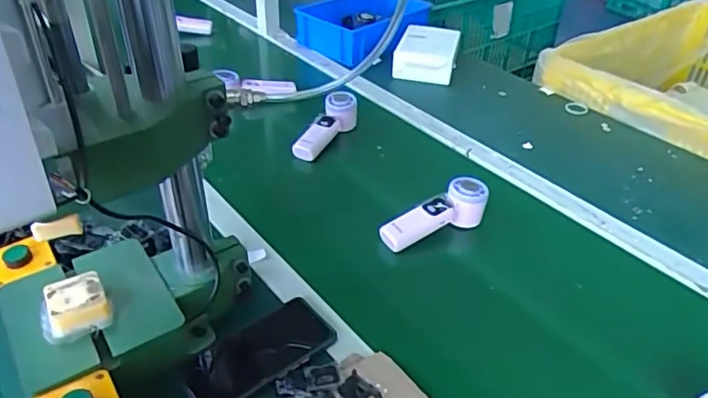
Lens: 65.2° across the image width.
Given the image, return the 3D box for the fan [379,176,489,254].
[{"bbox_3d":[0.114,0.026,0.772,0.160,0.056,0.041,-26,42,-12],"label":"fan"}]

